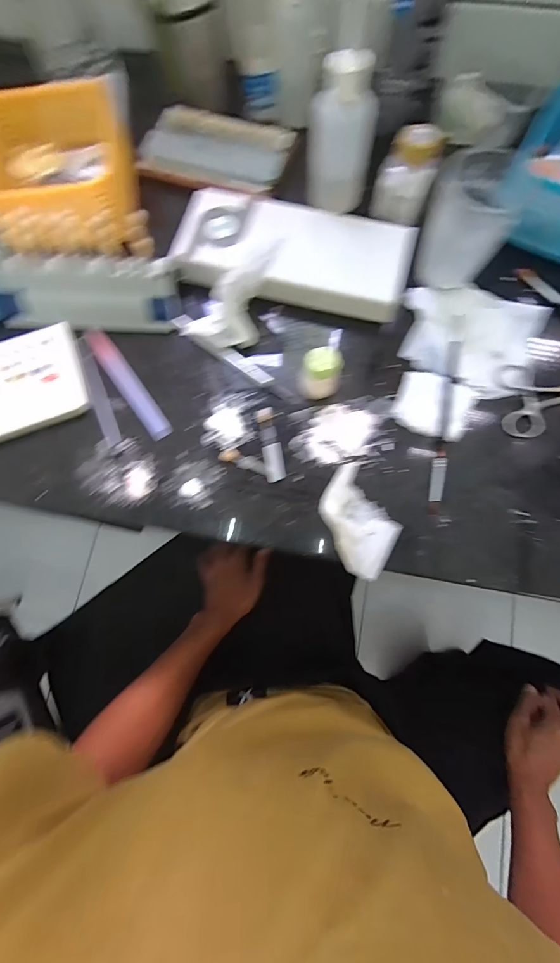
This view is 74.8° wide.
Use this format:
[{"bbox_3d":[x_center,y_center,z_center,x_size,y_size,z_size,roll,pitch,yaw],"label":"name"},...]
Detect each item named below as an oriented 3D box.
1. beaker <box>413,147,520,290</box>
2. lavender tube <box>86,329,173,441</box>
[{"bbox_3d":[0.161,-0.231,0.325,0.072,0.075,0.068,9,77,3],"label":"beaker"},{"bbox_3d":[-0.146,-0.096,0.352,0.020,0.009,0.134,-35,83,-4],"label":"lavender tube"}]

